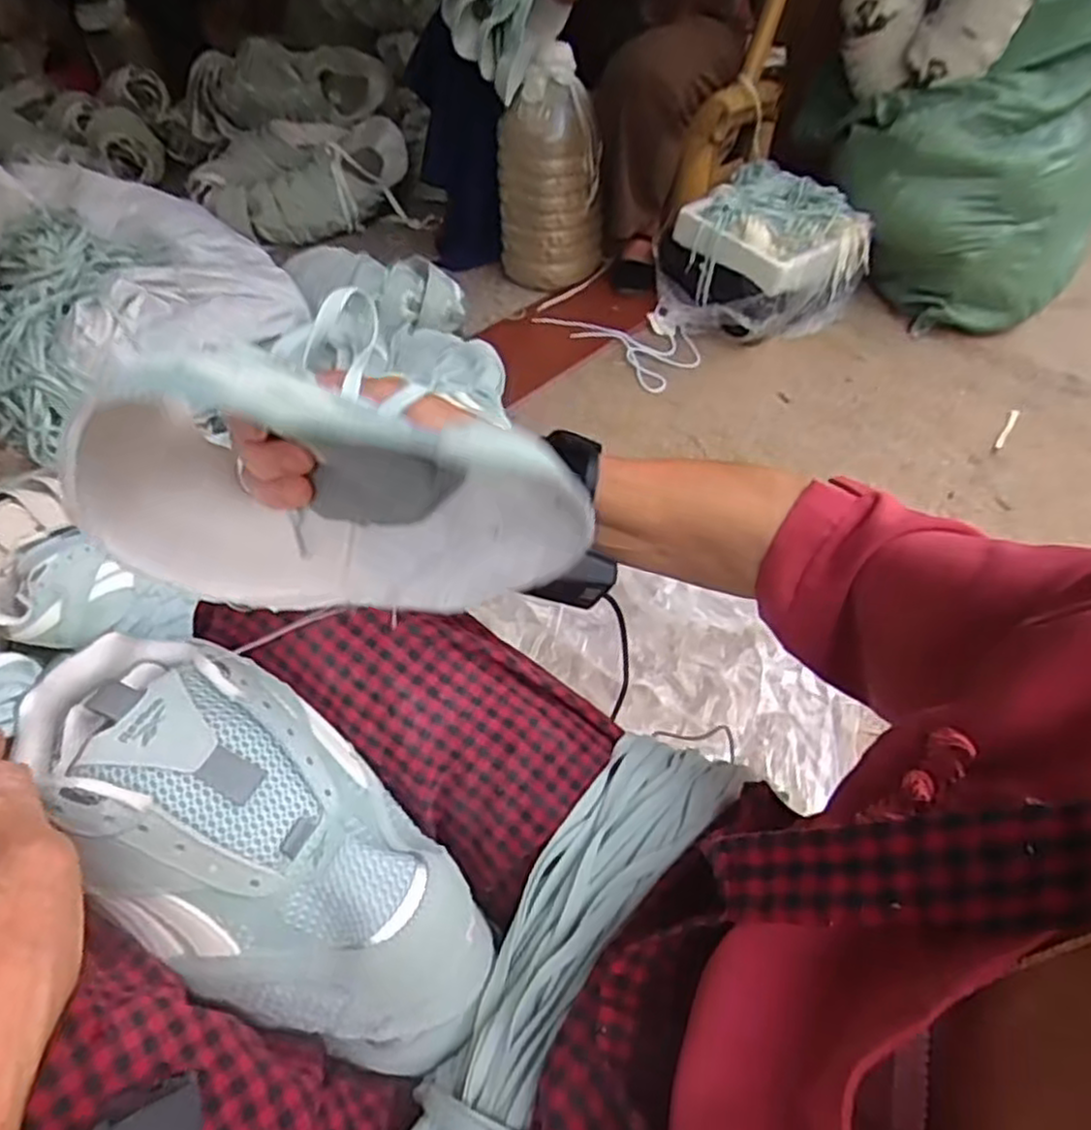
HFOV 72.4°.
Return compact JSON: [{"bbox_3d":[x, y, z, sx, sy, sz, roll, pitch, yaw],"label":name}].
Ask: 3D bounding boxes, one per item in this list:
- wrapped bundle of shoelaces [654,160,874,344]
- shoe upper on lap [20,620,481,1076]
[{"bbox_3d":[0.432,-0.617,1.527,0.411,0.238,0.282,-28,51,-27],"label":"wrapped bundle of shoelaces"},{"bbox_3d":[-0.125,0.118,0.330,0.234,0.047,0.109,41,53,4],"label":"shoe upper on lap"}]

